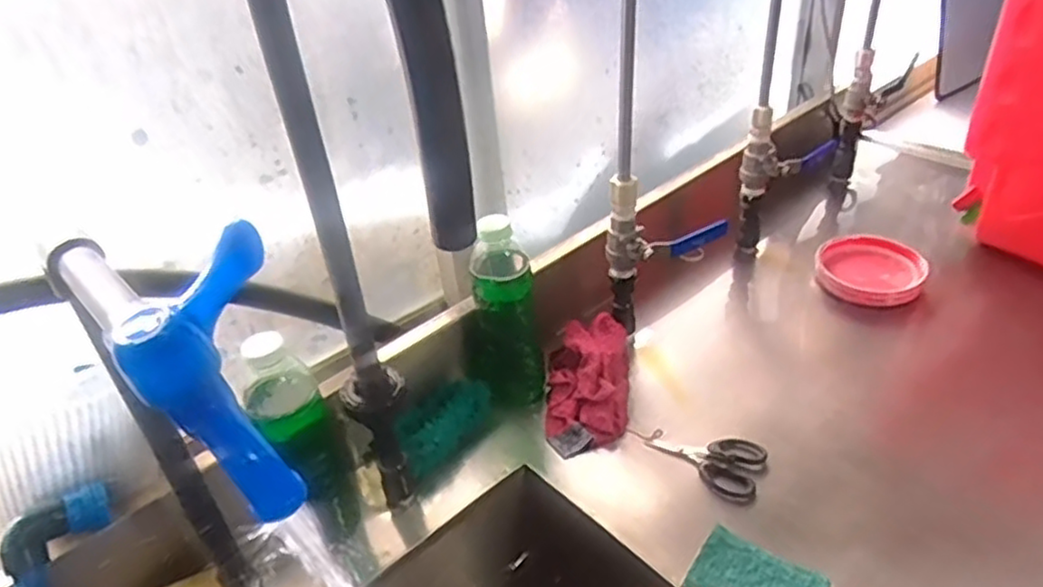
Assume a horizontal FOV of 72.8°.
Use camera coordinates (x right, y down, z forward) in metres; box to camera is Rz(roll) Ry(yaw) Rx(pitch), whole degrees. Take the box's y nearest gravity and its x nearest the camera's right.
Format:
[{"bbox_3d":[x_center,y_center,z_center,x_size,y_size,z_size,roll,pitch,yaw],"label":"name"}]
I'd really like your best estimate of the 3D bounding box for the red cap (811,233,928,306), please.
[{"bbox_3d":[0.423,-0.028,0.863,0.118,0.025,0.115,-5,39,4],"label":"red cap"}]

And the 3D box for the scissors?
[{"bbox_3d":[0.170,0.156,0.664,0.105,0.012,0.067,12,39,24],"label":"scissors"}]

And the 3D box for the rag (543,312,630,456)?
[{"bbox_3d":[0.069,0.093,0.739,0.084,0.057,0.156,0,36,8],"label":"rag"}]

